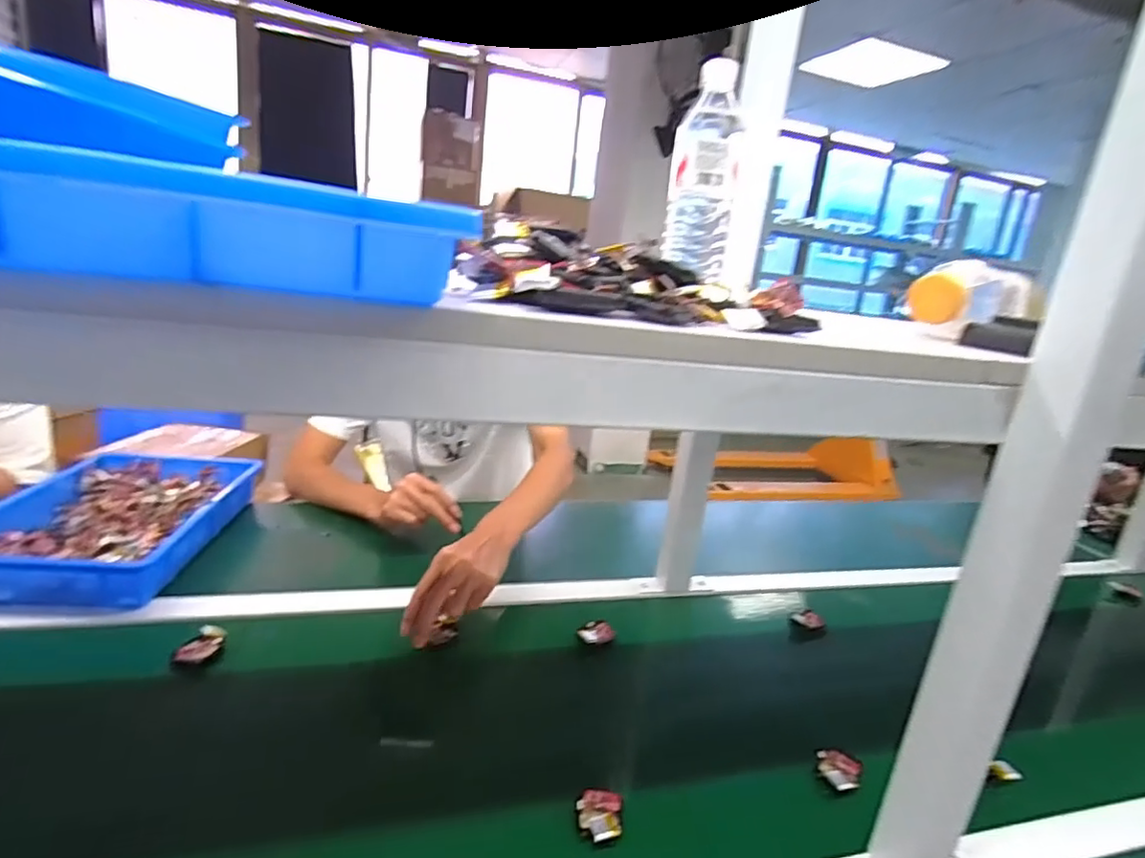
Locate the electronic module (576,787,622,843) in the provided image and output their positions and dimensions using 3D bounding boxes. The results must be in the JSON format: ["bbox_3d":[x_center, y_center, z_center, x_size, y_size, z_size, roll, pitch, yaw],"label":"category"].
[{"bbox_3d":[0.022,0.321,0.509,0.037,0.012,0.053,8,16,5],"label":"electronic module"}]

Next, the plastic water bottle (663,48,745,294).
[{"bbox_3d":[0.132,-0.255,0.607,0.065,0.195,0.055,8,16,4],"label":"plastic water bottle"}]

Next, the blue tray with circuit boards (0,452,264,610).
[{"bbox_3d":[-0.626,0.120,0.836,0.258,0.055,0.370,5,16,-6],"label":"blue tray with circuit boards"}]

